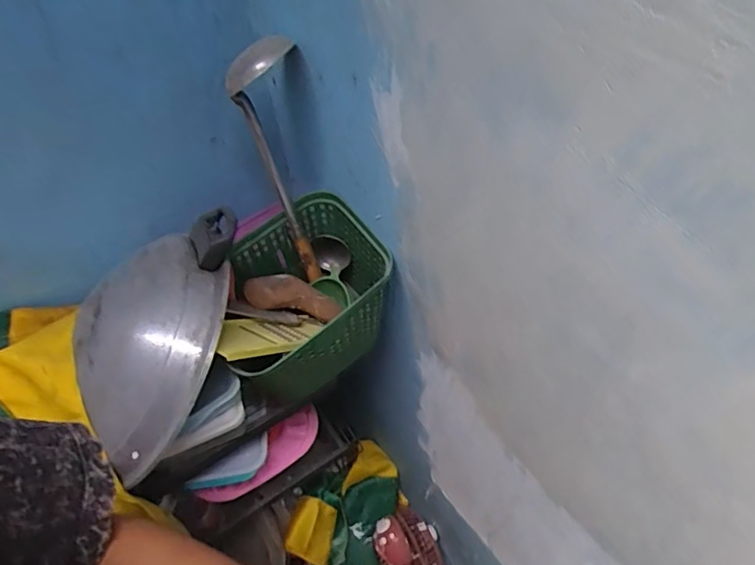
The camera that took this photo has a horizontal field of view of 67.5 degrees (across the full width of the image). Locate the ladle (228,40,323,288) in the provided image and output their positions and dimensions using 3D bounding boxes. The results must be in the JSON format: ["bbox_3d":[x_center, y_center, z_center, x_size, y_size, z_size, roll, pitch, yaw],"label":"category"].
[{"bbox_3d":[-0.115,-0.130,0.685,0.077,0.301,0.106,-13,55,-8],"label":"ladle"}]

